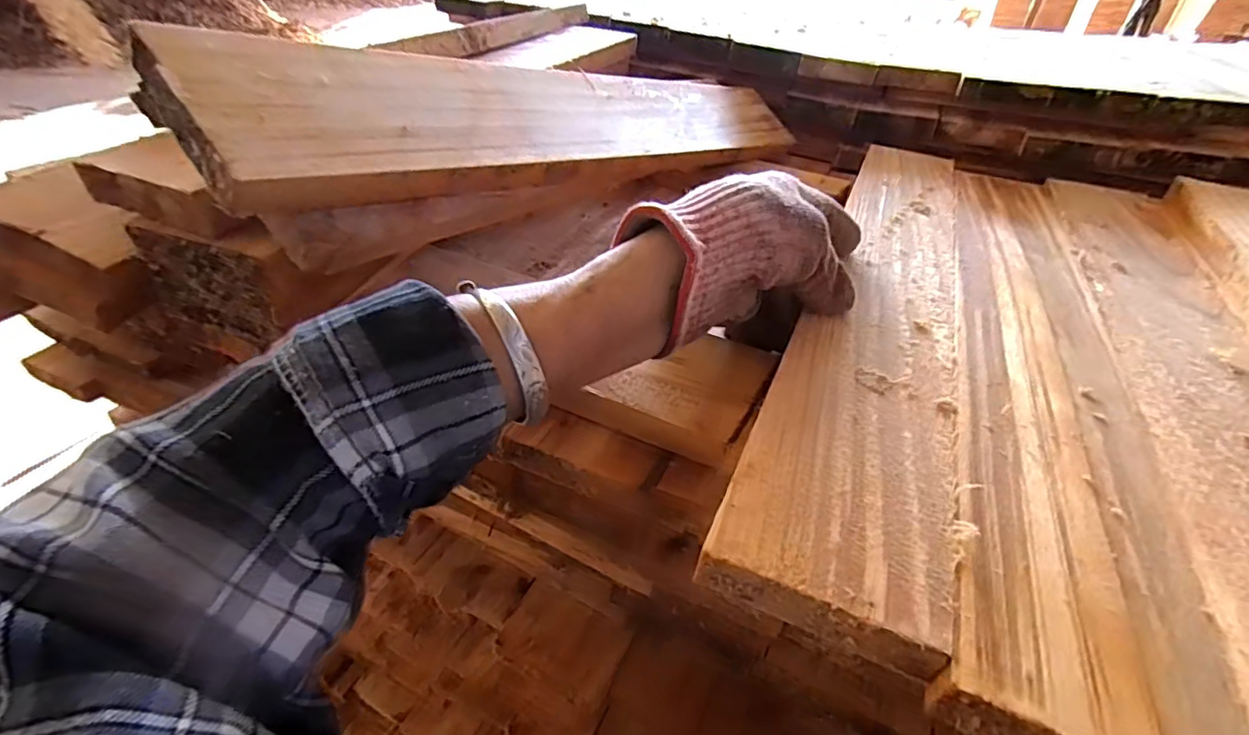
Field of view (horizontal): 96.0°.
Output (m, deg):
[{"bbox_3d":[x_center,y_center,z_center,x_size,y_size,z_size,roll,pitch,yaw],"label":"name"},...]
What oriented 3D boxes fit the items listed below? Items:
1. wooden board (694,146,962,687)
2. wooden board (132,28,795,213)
[{"bbox_3d":[0.155,-0.049,0.333,0.074,0.015,0.461,19,41,17],"label":"wooden board"},{"bbox_3d":[-0.013,-0.162,0.380,0.496,0.022,0.081,-28,83,-48],"label":"wooden board"}]

